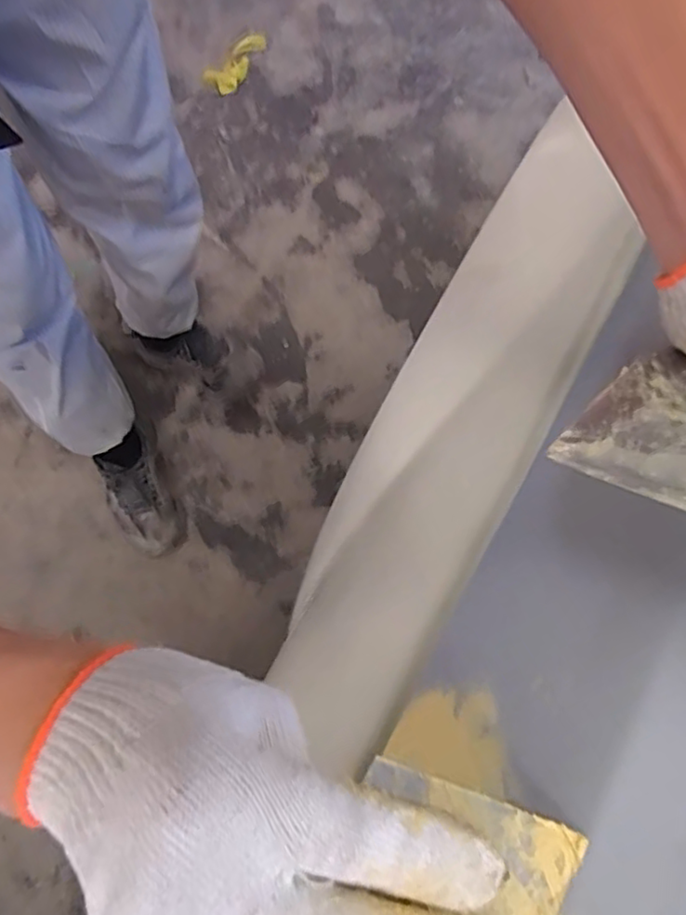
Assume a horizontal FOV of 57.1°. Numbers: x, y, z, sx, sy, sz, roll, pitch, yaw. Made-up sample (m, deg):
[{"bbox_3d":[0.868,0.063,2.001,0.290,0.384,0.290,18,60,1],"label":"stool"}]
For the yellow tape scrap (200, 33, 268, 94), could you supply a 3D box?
[{"bbox_3d":[-0.228,-0.852,1.361,0.070,0.032,0.156,41,78,9],"label":"yellow tape scrap"}]

